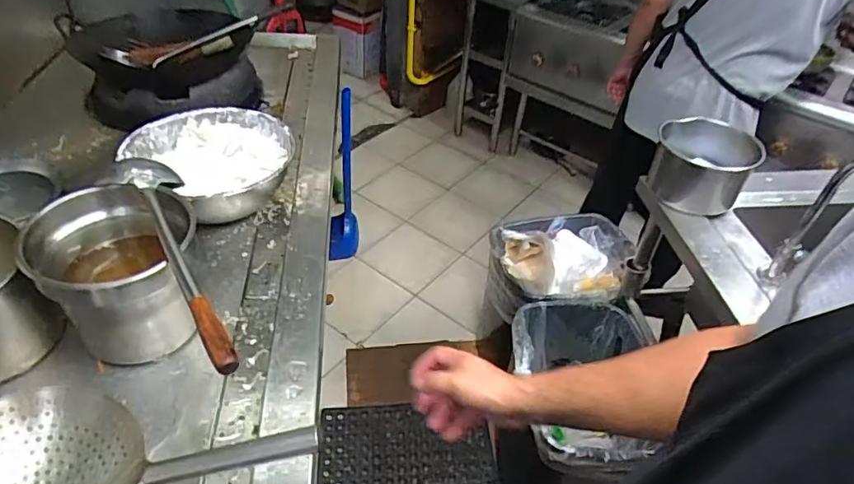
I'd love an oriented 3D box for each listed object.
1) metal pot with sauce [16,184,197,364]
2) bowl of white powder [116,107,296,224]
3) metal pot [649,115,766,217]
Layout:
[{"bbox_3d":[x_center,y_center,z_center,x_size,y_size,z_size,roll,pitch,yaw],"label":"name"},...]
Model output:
[{"bbox_3d":[-0.466,0.062,0.843,0.199,0.234,0.197,3,42,-3],"label":"metal pot with sauce"},{"bbox_3d":[-0.446,-0.161,1.179,0.310,0.136,0.301,3,42,-3],"label":"bowl of white powder"},{"bbox_3d":[0.564,-0.154,1.106,0.191,0.143,0.185,20,44,16],"label":"metal pot"}]

